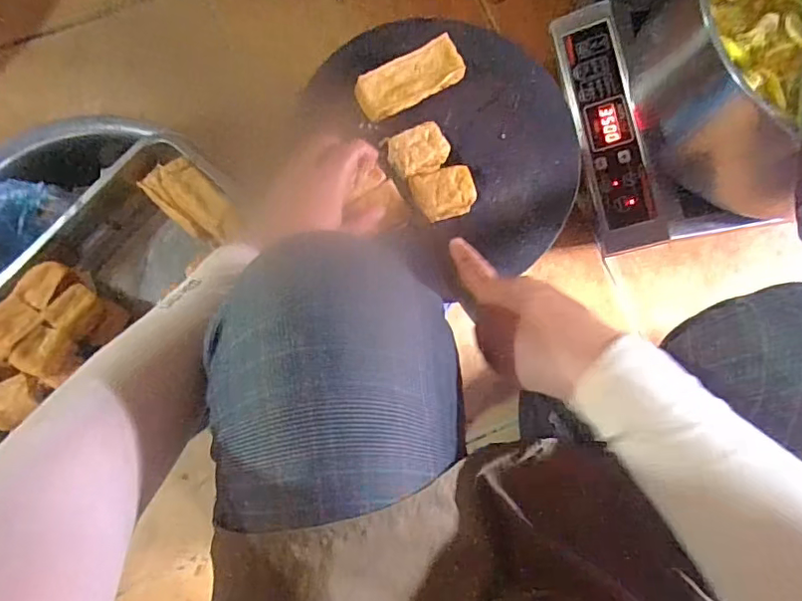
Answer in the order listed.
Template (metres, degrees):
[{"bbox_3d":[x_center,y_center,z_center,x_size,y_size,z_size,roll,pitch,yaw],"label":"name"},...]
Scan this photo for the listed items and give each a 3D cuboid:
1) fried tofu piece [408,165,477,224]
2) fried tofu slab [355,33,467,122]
[{"bbox_3d":[0.039,-0.098,0.517,0.054,0.027,0.042,-22,82,-6],"label":"fried tofu piece"},{"bbox_3d":[0.009,-0.211,0.531,0.105,0.019,0.043,-29,83,-6],"label":"fried tofu slab"}]

